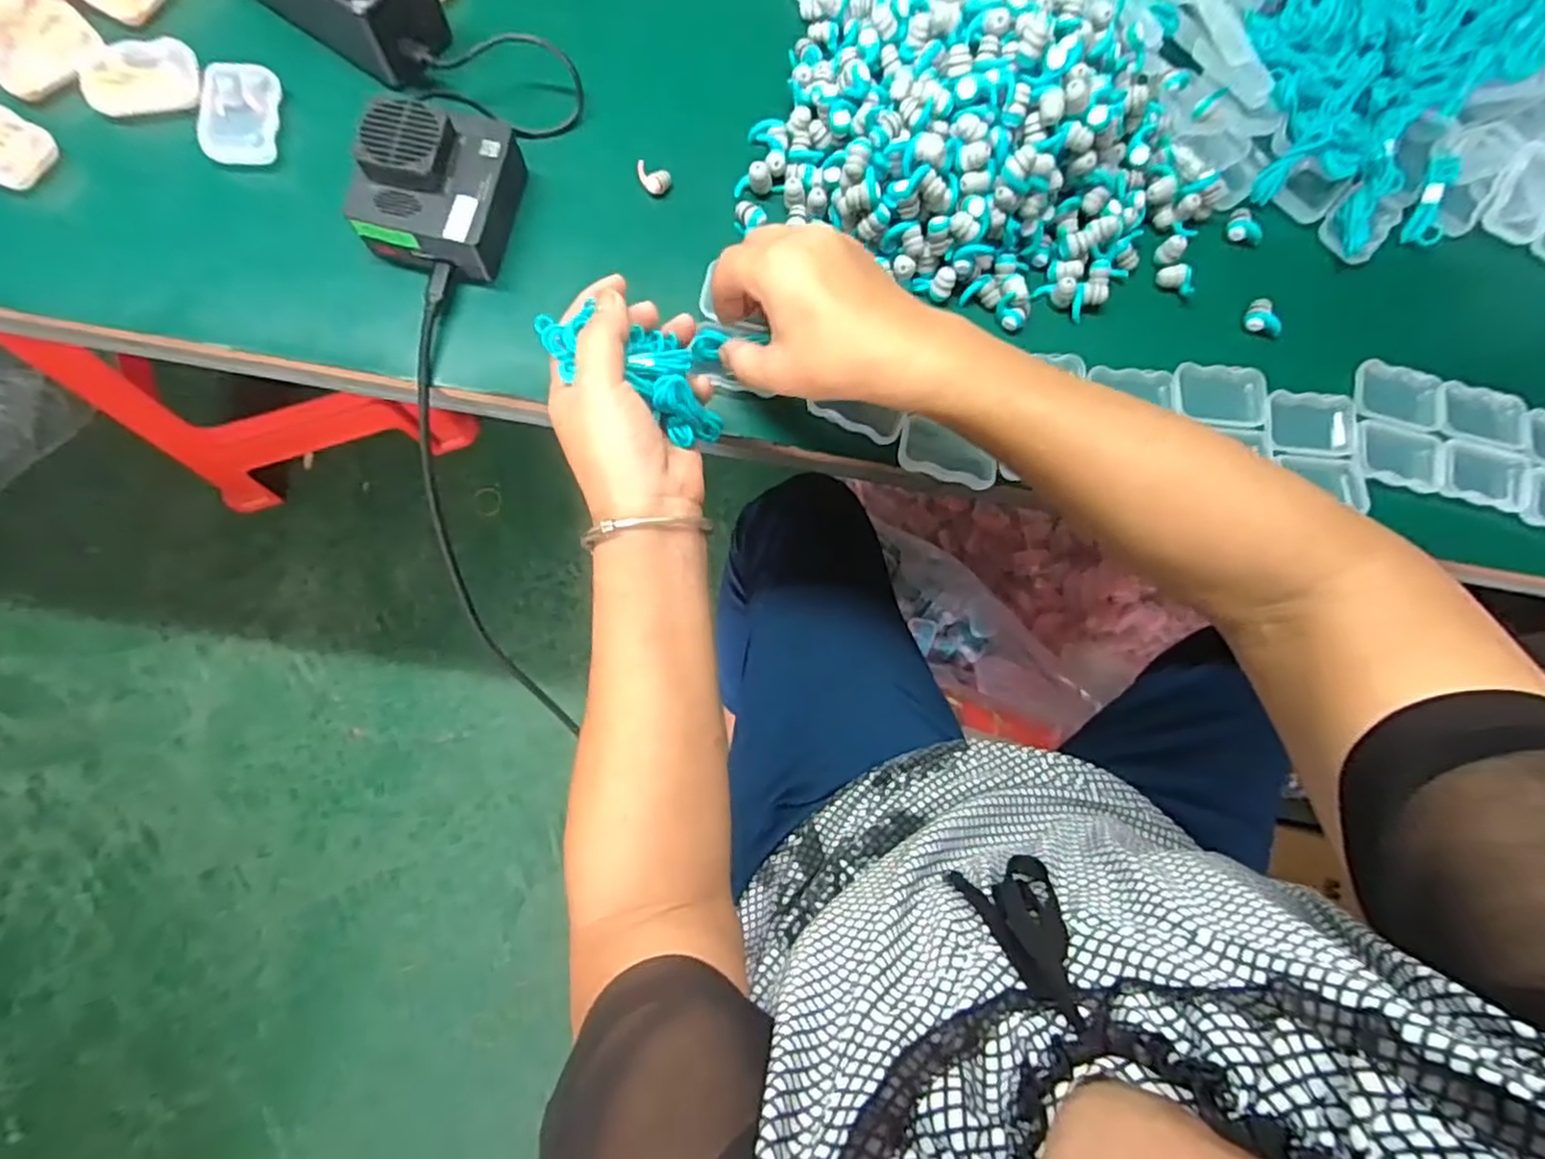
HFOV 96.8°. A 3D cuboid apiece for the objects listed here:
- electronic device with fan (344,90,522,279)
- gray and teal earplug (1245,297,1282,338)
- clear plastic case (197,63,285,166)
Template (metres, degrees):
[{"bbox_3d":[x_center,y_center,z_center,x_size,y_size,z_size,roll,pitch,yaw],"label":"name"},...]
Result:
[{"bbox_3d":[-0.180,-0.215,0.372,0.069,0.048,0.082,14,79,-3],"label":"electronic device with fan"},{"bbox_3d":[0.304,-0.161,0.426,0.016,0.010,0.025,-32,84,-10],"label":"gray and teal earplug"},{"bbox_3d":[-0.297,-0.260,0.385,0.037,0.013,0.053,1,80,-5],"label":"clear plastic case"}]

